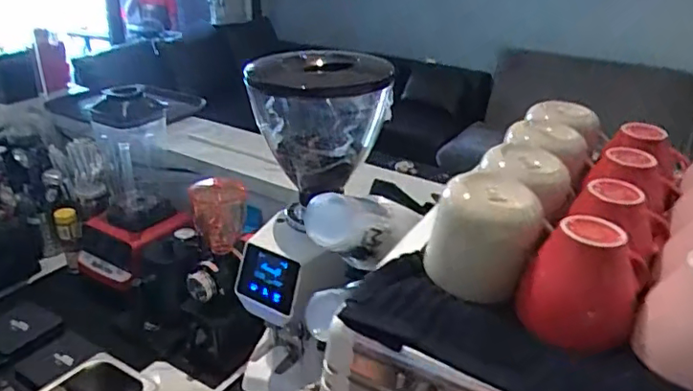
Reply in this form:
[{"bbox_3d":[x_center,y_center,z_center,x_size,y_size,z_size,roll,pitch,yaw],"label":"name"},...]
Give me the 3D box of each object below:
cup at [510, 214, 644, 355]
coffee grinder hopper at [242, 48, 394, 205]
[{"bbox_3d":[0.186,0.064,0.446,0.087,0.090,0.074,15,29,26],"label":"cup"},{"bbox_3d":[-0.041,-0.118,0.896,0.218,0.180,0.187,-1,26,-6],"label":"coffee grinder hopper"}]

